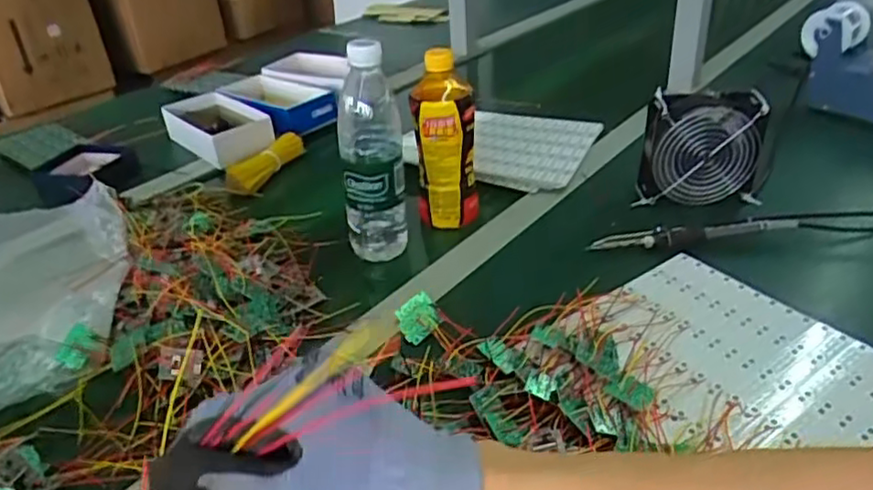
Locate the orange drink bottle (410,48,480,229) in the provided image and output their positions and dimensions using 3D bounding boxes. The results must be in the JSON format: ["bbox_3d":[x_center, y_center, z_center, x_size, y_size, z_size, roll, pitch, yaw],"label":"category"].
[{"bbox_3d":[0.009,-0.120,0.742,0.065,0.178,0.065,-6,33,-4],"label":"orange drink bottle"}]

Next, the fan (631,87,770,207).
[{"bbox_3d":[0.304,-0.110,0.767,0.131,0.125,0.034,-1,19,-3],"label":"fan"}]

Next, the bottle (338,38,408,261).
[{"bbox_3d":[-0.067,-0.097,0.686,0.064,0.209,0.067,-5,33,-1],"label":"bottle"}]

